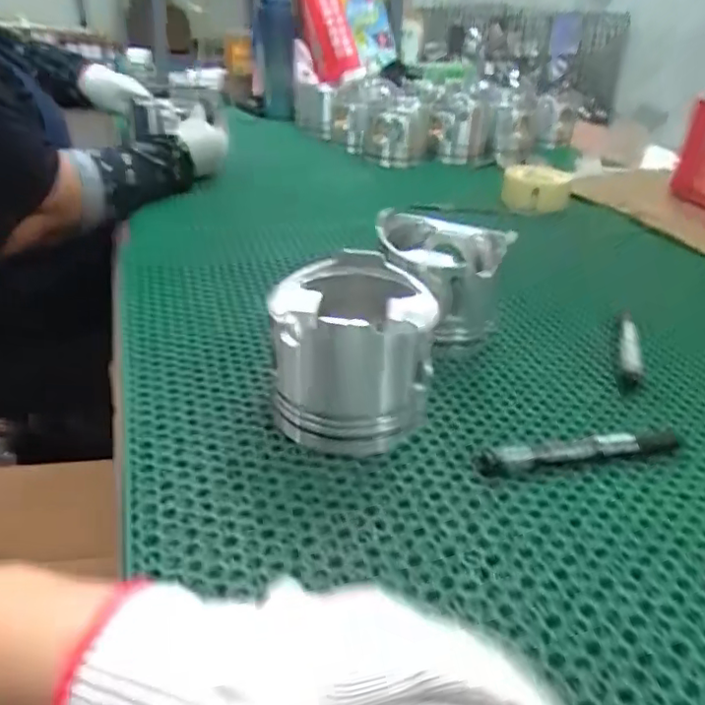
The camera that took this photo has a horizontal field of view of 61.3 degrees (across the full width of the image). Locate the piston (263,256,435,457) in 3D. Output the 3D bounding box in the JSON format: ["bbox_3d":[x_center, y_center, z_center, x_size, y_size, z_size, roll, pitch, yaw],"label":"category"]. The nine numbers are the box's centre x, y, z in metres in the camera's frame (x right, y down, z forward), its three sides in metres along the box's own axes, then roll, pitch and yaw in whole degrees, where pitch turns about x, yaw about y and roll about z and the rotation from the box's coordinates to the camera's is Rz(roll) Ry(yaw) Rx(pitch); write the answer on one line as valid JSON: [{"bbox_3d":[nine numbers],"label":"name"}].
[{"bbox_3d":[-0.001,-0.001,0.413,0.104,0.099,0.108,4,32,1],"label":"piston"}]

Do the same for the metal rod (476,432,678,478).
[{"bbox_3d":[0.158,0.063,0.400,0.155,0.019,0.021,-5,33,-13],"label":"metal rod"}]

